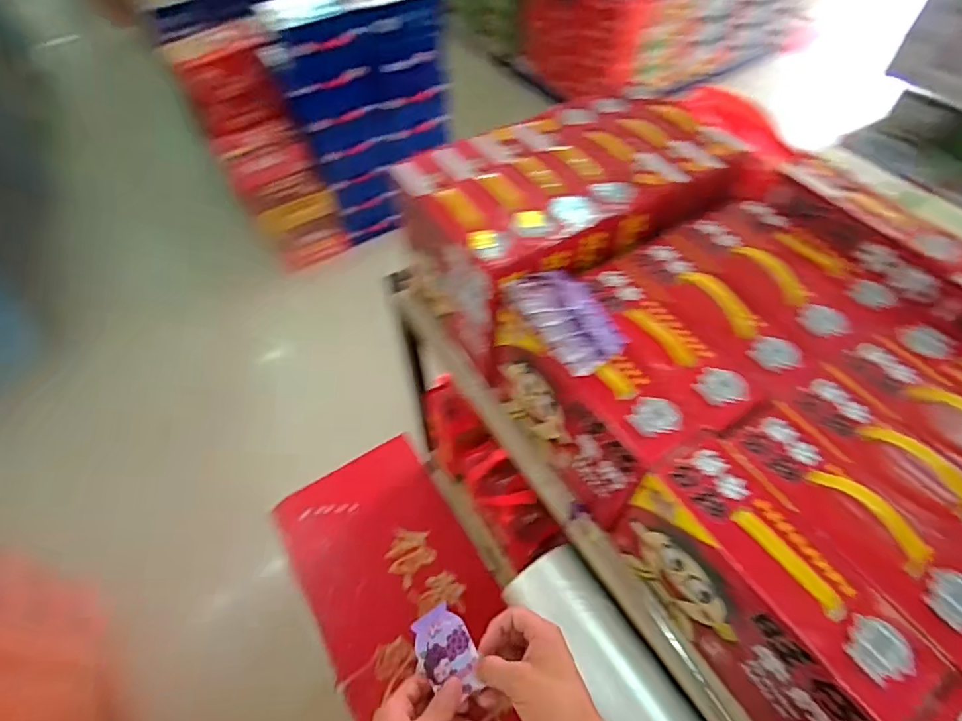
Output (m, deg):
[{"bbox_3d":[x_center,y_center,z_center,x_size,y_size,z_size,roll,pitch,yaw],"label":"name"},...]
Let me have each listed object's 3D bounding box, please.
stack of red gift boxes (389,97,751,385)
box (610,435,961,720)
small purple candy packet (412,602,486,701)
[{"bbox_3d":[0.140,-0.233,0.845,0.486,0.225,0.268,-28,59,-18],"label":"stack of red gift boxes"},{"bbox_3d":[0.293,0.252,0.564,0.100,0.199,0.280,-29,59,-19],"label":"box"},{"bbox_3d":[-0.033,0.277,0.488,0.051,0.013,0.078,-26,58,-17],"label":"small purple candy packet"}]

